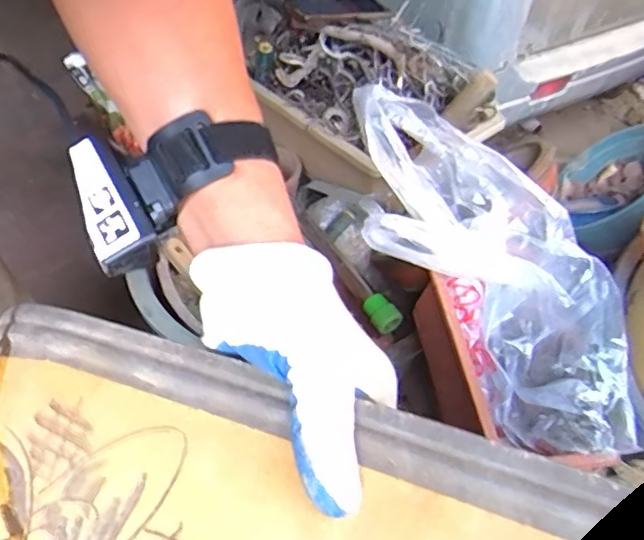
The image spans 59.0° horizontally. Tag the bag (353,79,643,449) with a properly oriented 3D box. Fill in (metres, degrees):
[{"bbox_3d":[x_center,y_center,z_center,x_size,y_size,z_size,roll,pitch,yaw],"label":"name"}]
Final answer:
[{"bbox_3d":[0.172,-0.025,0.635,0.190,0.117,0.419,-36,87,-36],"label":"bag"}]

